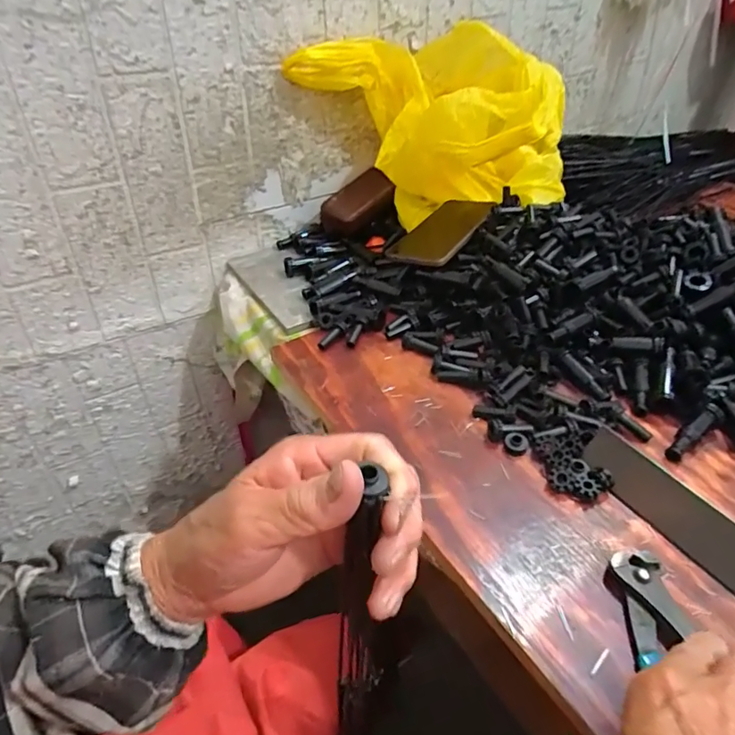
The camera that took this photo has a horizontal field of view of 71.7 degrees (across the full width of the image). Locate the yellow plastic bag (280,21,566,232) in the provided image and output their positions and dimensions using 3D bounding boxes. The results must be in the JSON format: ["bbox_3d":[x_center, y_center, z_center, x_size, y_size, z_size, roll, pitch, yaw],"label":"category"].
[{"bbox_3d":[0.075,-0.279,0.620,0.317,0.184,0.221,23,43,25],"label":"yellow plastic bag"}]

